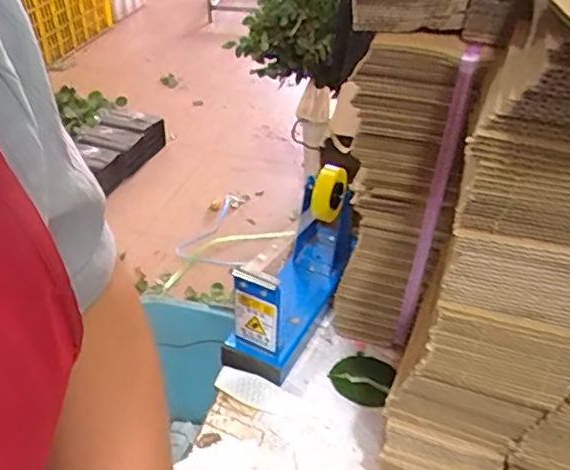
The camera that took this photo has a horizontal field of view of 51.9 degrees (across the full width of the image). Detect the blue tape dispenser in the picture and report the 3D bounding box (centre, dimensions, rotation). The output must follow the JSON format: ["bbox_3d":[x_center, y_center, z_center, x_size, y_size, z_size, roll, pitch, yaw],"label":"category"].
[{"bbox_3d":[0.016,0.024,0.558,0.057,0.132,0.211,16,41,19],"label":"blue tape dispenser"}]

